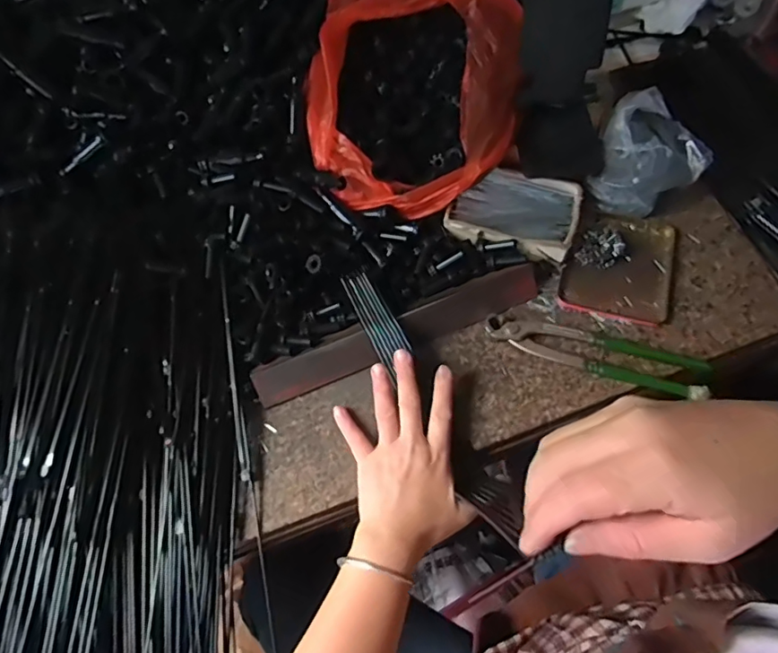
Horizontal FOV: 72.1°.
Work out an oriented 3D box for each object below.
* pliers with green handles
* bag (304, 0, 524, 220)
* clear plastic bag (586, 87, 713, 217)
[{"bbox_3d":[0.189,0.021,0.491,0.189,0.026,0.045,18,67,13],"label":"pliers with green handles"},{"bbox_3d":[0.020,-0.237,0.532,0.215,0.131,0.218,15,66,11],"label":"bag"},{"bbox_3d":[0.273,-0.178,0.556,0.102,0.056,0.120,17,67,12],"label":"clear plastic bag"}]

